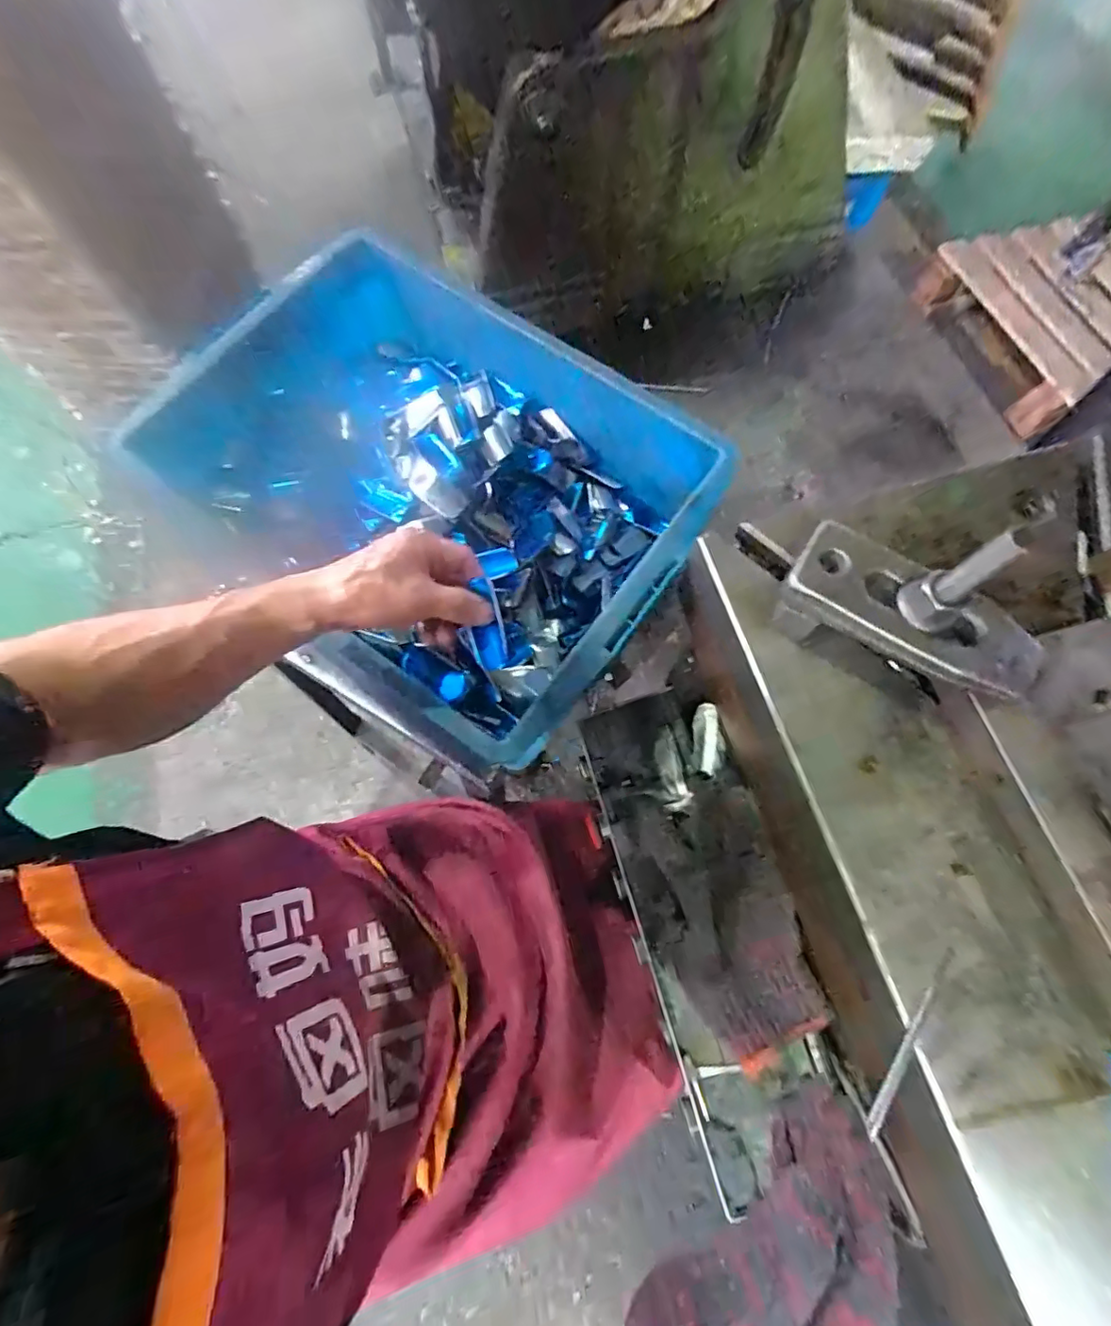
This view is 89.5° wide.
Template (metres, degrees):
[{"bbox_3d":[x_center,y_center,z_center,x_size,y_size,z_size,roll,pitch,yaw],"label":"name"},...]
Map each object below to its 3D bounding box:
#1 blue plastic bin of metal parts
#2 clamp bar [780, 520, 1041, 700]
[{"bbox_3d":[-0.116,-0.175,0.574,0.497,0.143,0.349,37,74,13],"label":"blue plastic bin of metal parts"},{"bbox_3d":[0.230,-0.030,0.361,0.158,0.022,0.058,34,74,12],"label":"clamp bar"}]

